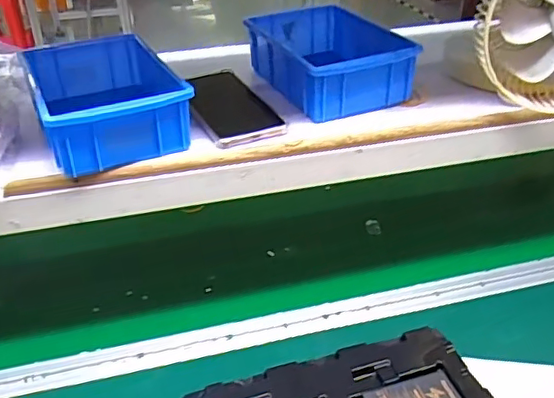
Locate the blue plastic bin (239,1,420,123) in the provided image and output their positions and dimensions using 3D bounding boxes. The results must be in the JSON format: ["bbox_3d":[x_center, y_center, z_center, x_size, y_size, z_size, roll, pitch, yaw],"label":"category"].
[{"bbox_3d":[0.062,-0.164,0.673,0.133,0.063,0.192,-14,35,-19],"label":"blue plastic bin"}]

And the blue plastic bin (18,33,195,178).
[{"bbox_3d":[-0.178,-0.102,0.590,0.128,0.063,0.198,-16,36,-22],"label":"blue plastic bin"}]

